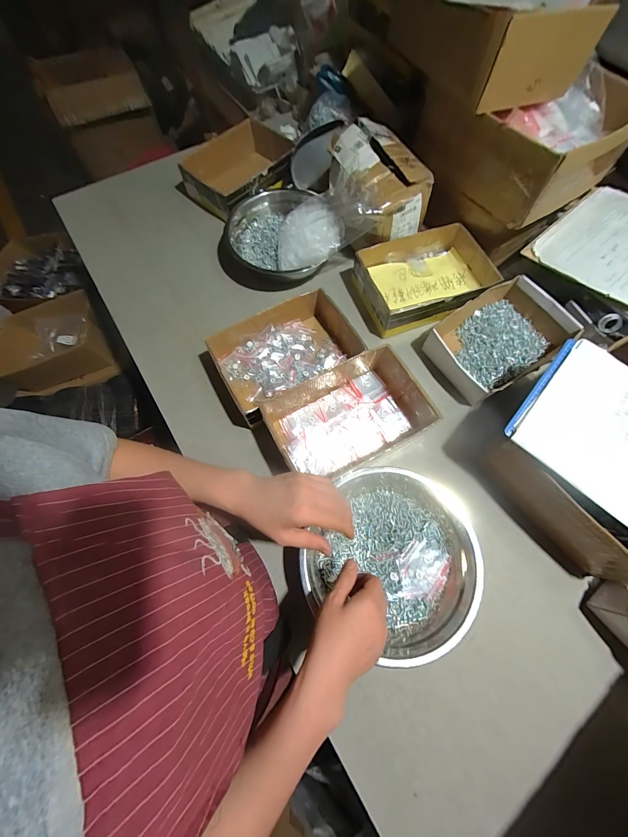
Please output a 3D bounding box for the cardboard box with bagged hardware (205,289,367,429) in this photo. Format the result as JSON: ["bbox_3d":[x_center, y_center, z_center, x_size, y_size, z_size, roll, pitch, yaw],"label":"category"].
[{"bbox_3d":[-0.053,-0.124,0.599,0.282,0.083,0.192,-29,72,-10],"label":"cardboard box with bagged hardware"}]

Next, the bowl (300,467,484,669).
[{"bbox_3d":[0.118,0.201,0.452,0.229,0.063,0.232,0,70,0],"label":"bowl"}]

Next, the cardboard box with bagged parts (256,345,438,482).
[{"bbox_3d":[0.055,-0.011,0.529,0.268,0.072,0.178,-22,71,-7],"label":"cardboard box with bagged parts"}]

